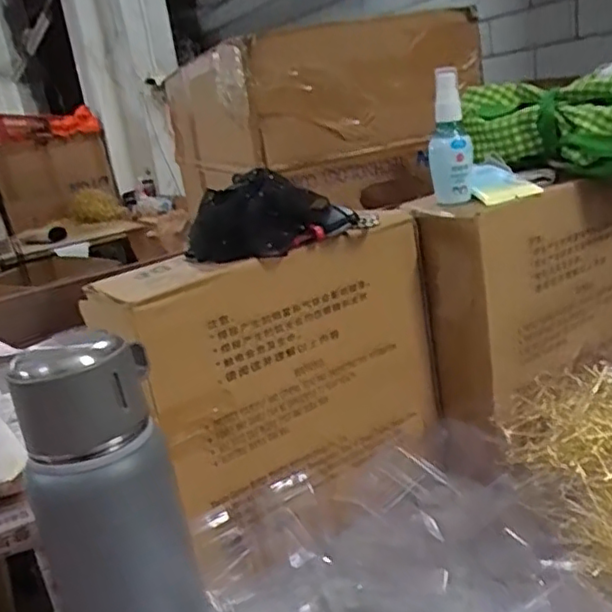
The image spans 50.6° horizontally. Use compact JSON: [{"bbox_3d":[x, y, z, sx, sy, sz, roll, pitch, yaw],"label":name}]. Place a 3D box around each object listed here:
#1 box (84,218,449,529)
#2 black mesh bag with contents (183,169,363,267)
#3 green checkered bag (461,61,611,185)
[{"bbox_3d":[-0.031,0.045,0.591,0.290,0.202,0.112,-20,20,-31],"label":"box"},{"bbox_3d":[-0.031,-0.075,0.534,0.140,0.059,0.071,-11,17,-7],"label":"black mesh bag with contents"},{"bbox_3d":[0.254,-0.173,0.638,0.074,0.099,0.207,-22,21,-36],"label":"green checkered bag"}]

